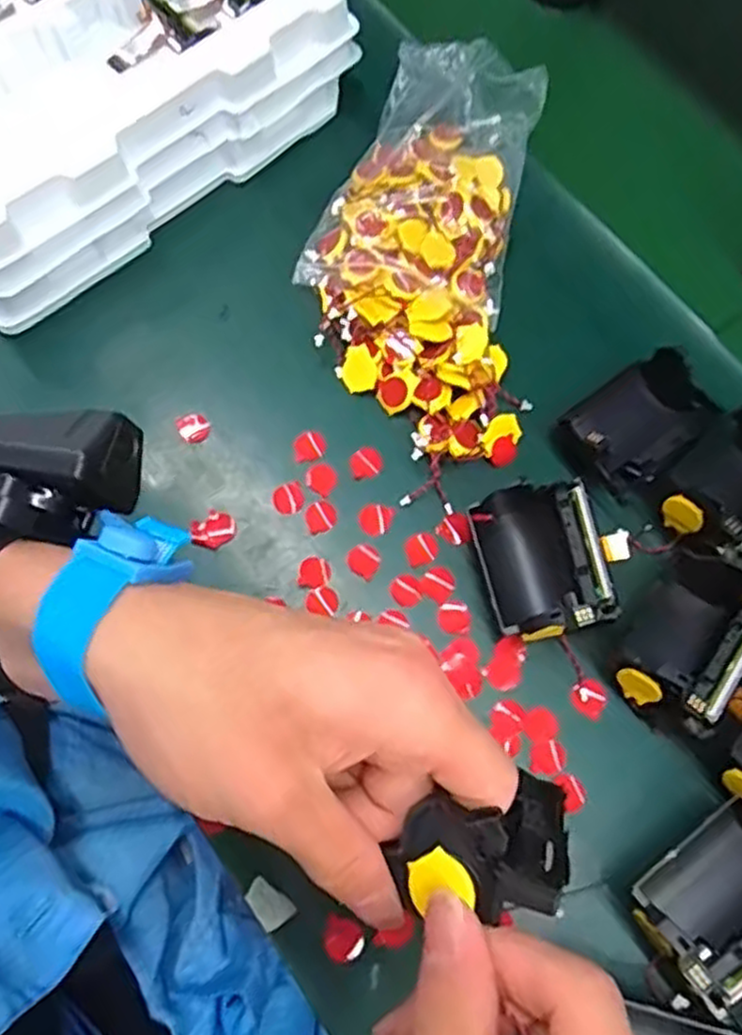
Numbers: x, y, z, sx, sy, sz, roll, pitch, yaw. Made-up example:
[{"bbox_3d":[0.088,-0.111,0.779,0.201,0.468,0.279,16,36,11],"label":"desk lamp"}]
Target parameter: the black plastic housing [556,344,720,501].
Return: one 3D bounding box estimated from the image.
[{"bbox_3d":[0.132,-0.046,0.372,0.076,0.039,0.051,-39,76,-14],"label":"black plastic housing"}]

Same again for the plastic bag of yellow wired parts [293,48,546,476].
[{"bbox_3d":[0.027,-0.148,0.401,0.124,0.050,0.235,4,71,0],"label":"plastic bag of yellow wired parts"}]

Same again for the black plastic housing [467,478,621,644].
[{"bbox_3d":[0.081,0.018,0.350,0.053,0.038,0.077,-12,71,-6],"label":"black plastic housing"}]

